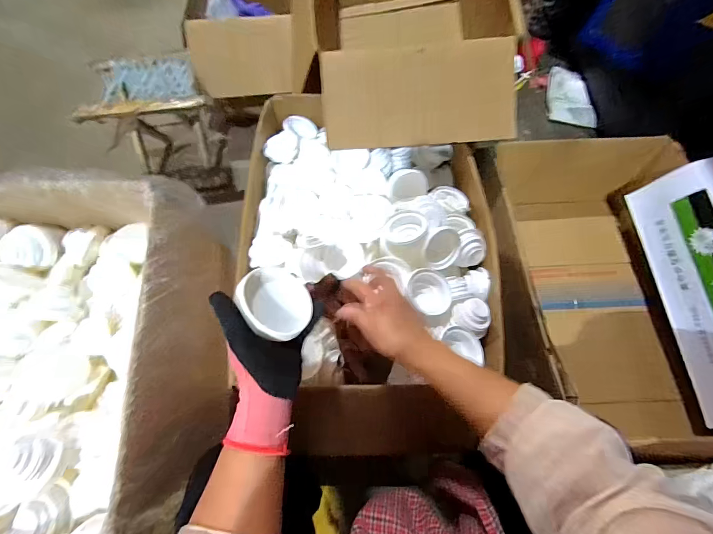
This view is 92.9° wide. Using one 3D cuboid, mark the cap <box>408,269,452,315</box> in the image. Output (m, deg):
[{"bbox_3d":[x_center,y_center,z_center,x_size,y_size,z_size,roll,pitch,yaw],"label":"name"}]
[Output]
[{"bbox_3d":[0.123,0.043,0.565,0.073,0.033,0.075,-1,64,1],"label":"cap"}]

